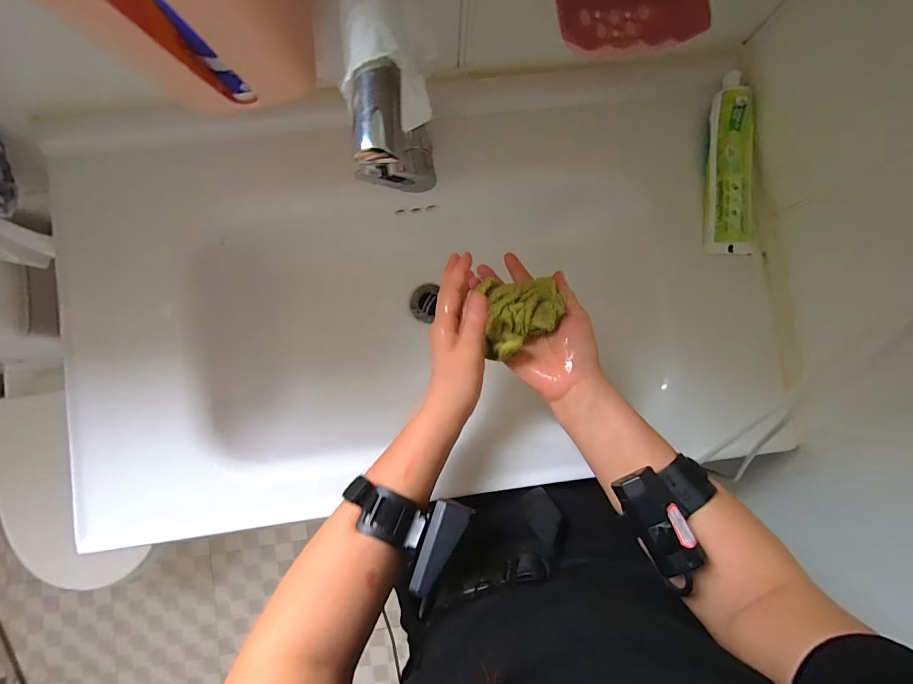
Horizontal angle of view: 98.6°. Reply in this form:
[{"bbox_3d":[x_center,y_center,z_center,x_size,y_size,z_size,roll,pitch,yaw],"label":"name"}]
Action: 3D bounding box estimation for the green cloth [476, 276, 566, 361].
[{"bbox_3d":[0.063,-0.023,0.374,0.072,0.023,0.082,-8,53,12],"label":"green cloth"}]

